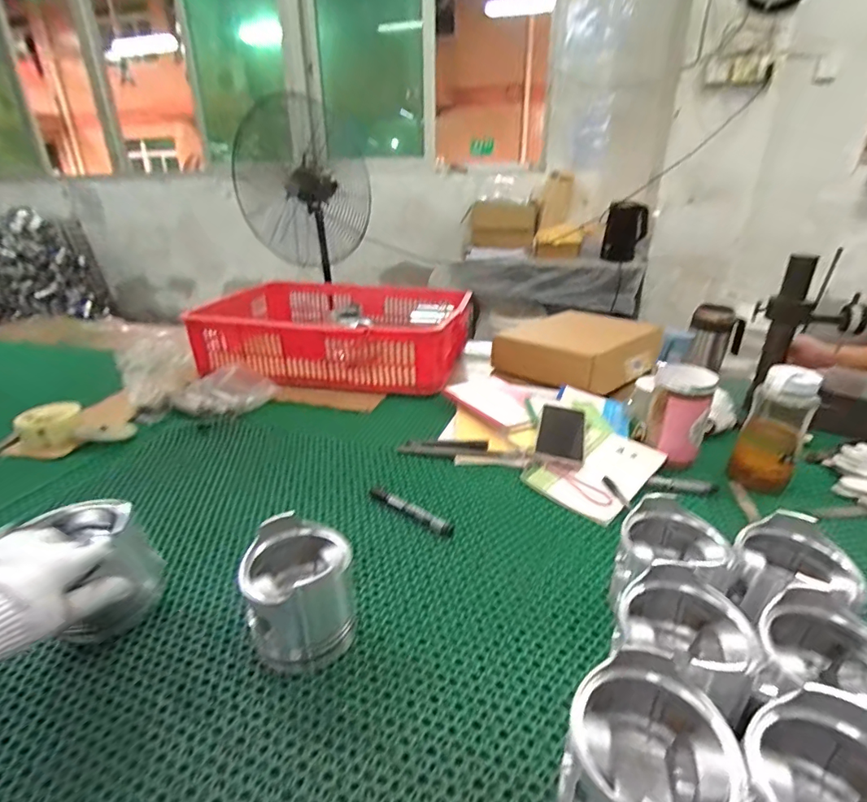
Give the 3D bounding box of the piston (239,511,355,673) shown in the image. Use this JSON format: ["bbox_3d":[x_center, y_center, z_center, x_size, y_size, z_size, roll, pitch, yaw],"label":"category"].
[{"bbox_3d":[-0.132,0.192,0.470,0.096,0.103,0.110,-3,26,-5],"label":"piston"}]

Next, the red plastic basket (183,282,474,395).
[{"bbox_3d":[-0.236,-0.175,1.180,0.620,0.148,0.466,0,26,3],"label":"red plastic basket"}]

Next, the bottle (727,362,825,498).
[{"bbox_3d":[0.480,0.040,0.660,0.074,0.168,0.062,19,32,36],"label":"bottle"}]

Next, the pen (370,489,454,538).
[{"bbox_3d":[-0.034,0.150,0.645,0.147,0.013,0.022,18,32,34],"label":"pen"}]

